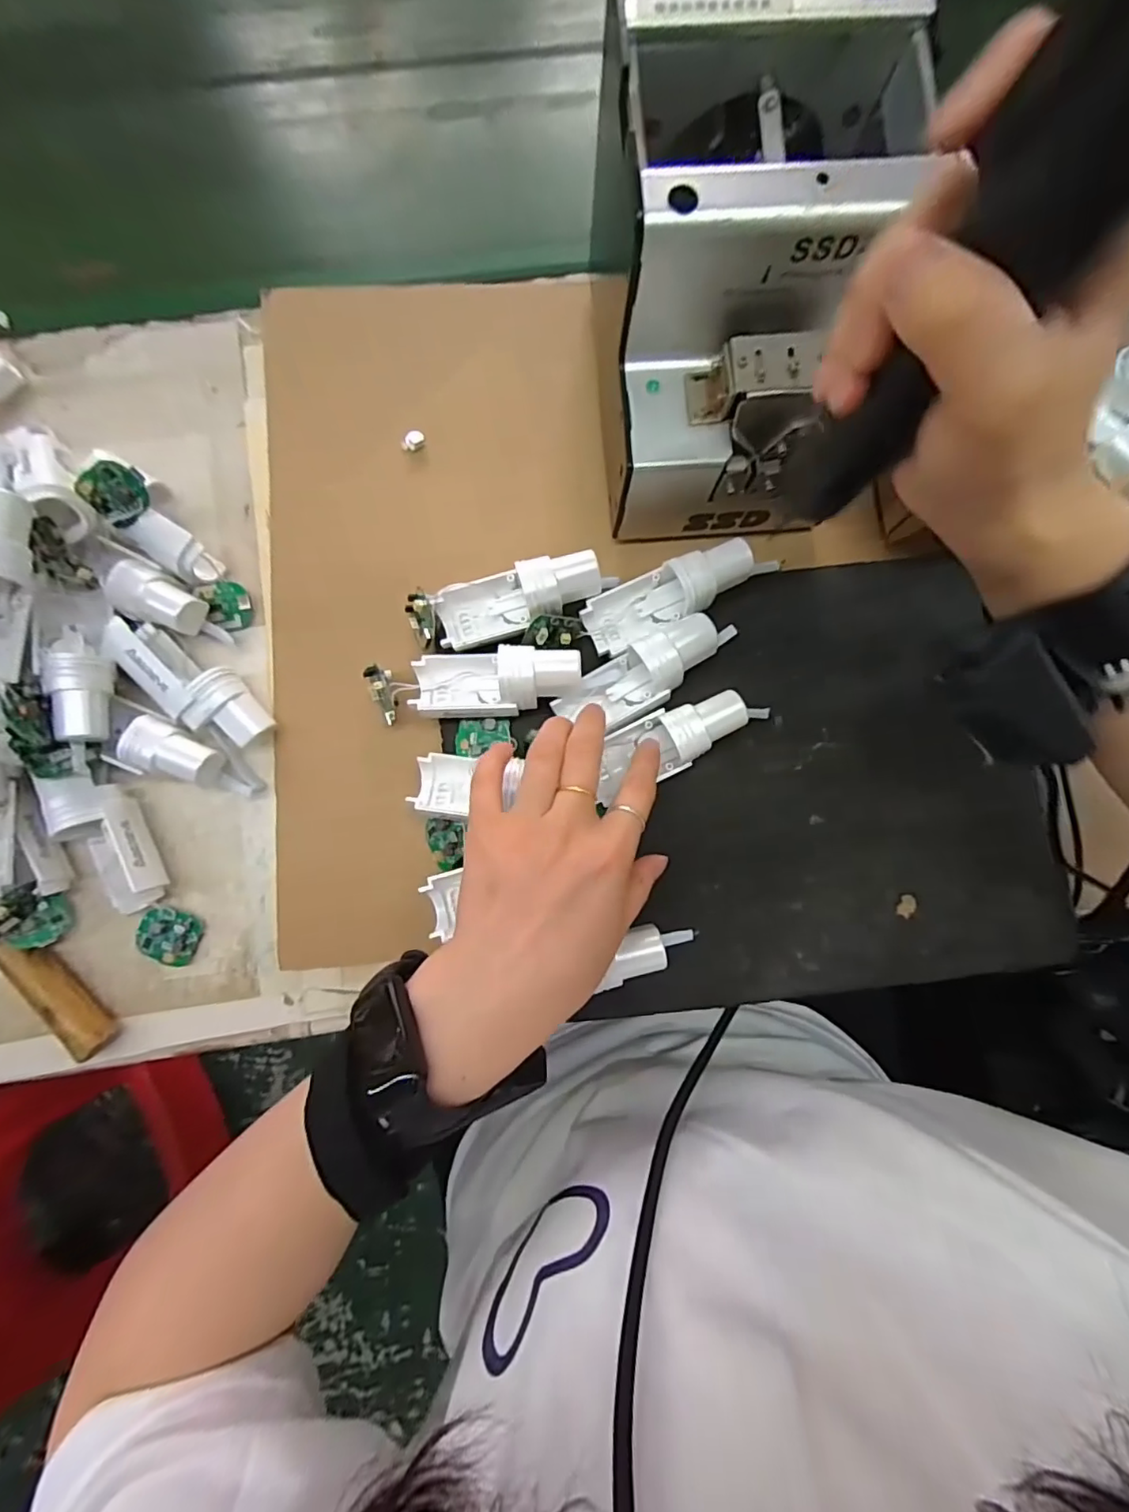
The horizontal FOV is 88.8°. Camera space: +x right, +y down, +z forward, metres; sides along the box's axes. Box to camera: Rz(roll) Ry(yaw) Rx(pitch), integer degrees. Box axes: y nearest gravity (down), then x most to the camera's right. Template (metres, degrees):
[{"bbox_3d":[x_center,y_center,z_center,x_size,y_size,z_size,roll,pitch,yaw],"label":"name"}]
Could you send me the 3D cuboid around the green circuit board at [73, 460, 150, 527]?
[{"bbox_3d":[-0.240,-0.140,0.307,0.034,0.005,0.029,-35,126,20],"label":"green circuit board"}]

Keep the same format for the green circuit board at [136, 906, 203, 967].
[{"bbox_3d":[-0.223,0.101,0.324,0.032,0.008,0.027,19,84,0],"label":"green circuit board"}]

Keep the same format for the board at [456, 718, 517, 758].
[{"bbox_3d":[-0.045,-0.010,0.325,0.032,0.008,0.020,-2,84,-2],"label":"board"}]

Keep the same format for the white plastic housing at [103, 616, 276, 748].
[{"bbox_3d":[-0.207,-0.039,0.320,0.089,0.036,0.034,33,84,2],"label":"white plastic housing"}]

